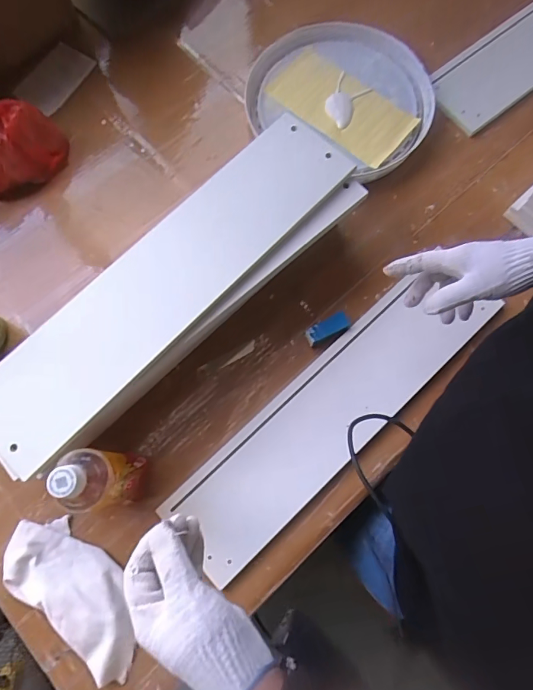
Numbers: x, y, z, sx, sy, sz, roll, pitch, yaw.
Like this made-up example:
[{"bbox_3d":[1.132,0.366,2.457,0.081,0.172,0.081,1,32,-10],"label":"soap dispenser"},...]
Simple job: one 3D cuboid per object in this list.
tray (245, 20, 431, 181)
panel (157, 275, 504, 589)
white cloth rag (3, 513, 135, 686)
[{"bbox_3d":[0.134,-0.427,0.735,0.302,0.047,0.319,0,74,0],"label":"tray"},{"bbox_3d":[0.090,0.093,0.609,0.500,0.024,0.141,-41,78,-9],"label":"panel"},{"bbox_3d":[-0.239,0.309,0.545,0.215,0.024,0.097,38,77,10],"label":"white cloth rag"}]

